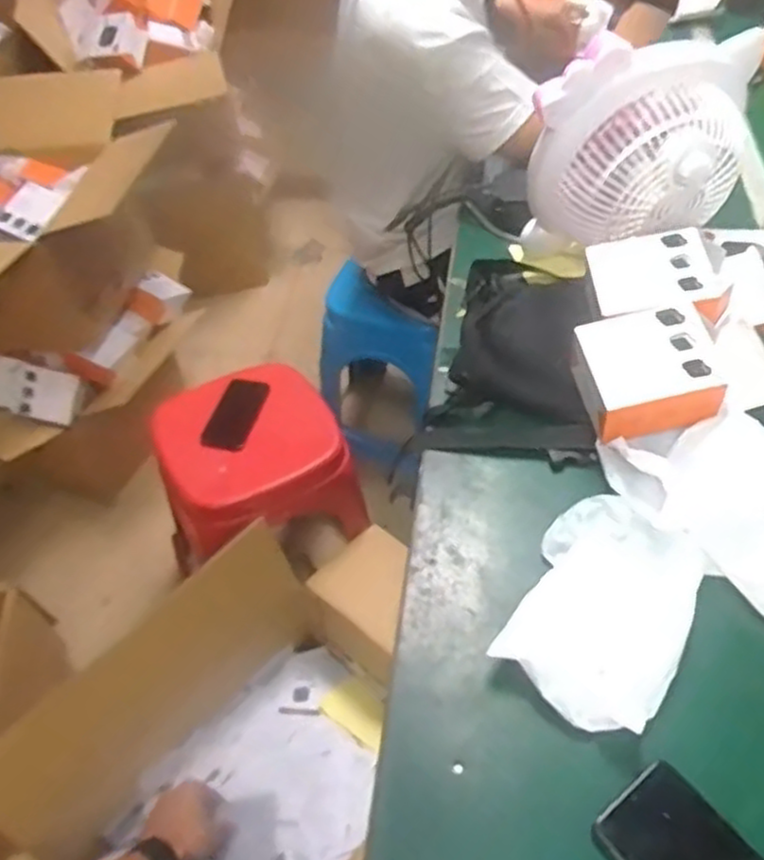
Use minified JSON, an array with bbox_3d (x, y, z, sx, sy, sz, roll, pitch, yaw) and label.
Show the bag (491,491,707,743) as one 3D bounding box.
[{"bbox_3d":[0.178,0.142,0.583,0.124,0.031,0.182,21,53,19],"label":"bag"}]

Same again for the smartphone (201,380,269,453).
[{"bbox_3d":[-0.230,-0.028,1.155,0.069,0.015,0.135,12,50,12],"label":"smartphone"}]

